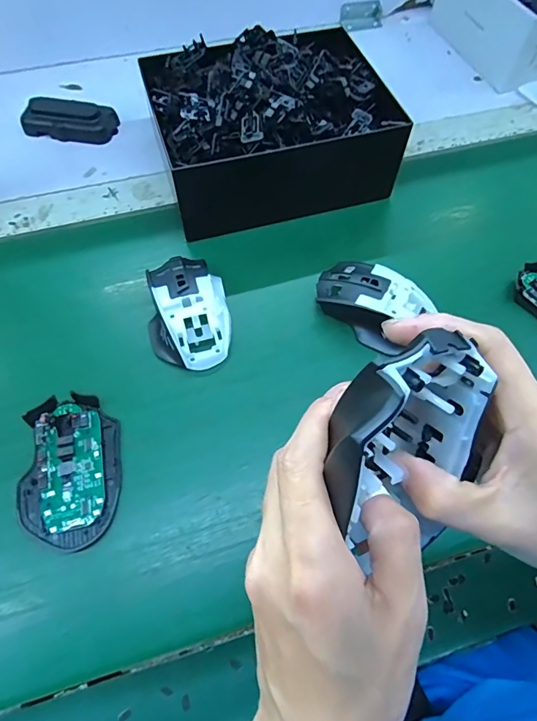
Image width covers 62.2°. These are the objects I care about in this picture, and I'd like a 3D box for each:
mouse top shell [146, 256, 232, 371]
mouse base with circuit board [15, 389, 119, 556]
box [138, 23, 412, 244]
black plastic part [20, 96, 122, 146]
[{"bbox_3d":[-0.073,-0.047,0.400,0.070,0.037,0.113,-10,64,-7],"label":"mouse top shell"},{"bbox_3d":[-0.151,0.082,0.339,0.072,0.016,0.113,-4,63,-3],"label":"mouse base with circuit board"},{"bbox_3d":[0.000,-0.249,0.466,0.224,0.105,0.178,-15,64,-9],"label":"box"},{"bbox_3d":[-0.236,-0.286,0.527,0.101,0.025,0.044,6,63,2],"label":"black plastic part"}]

